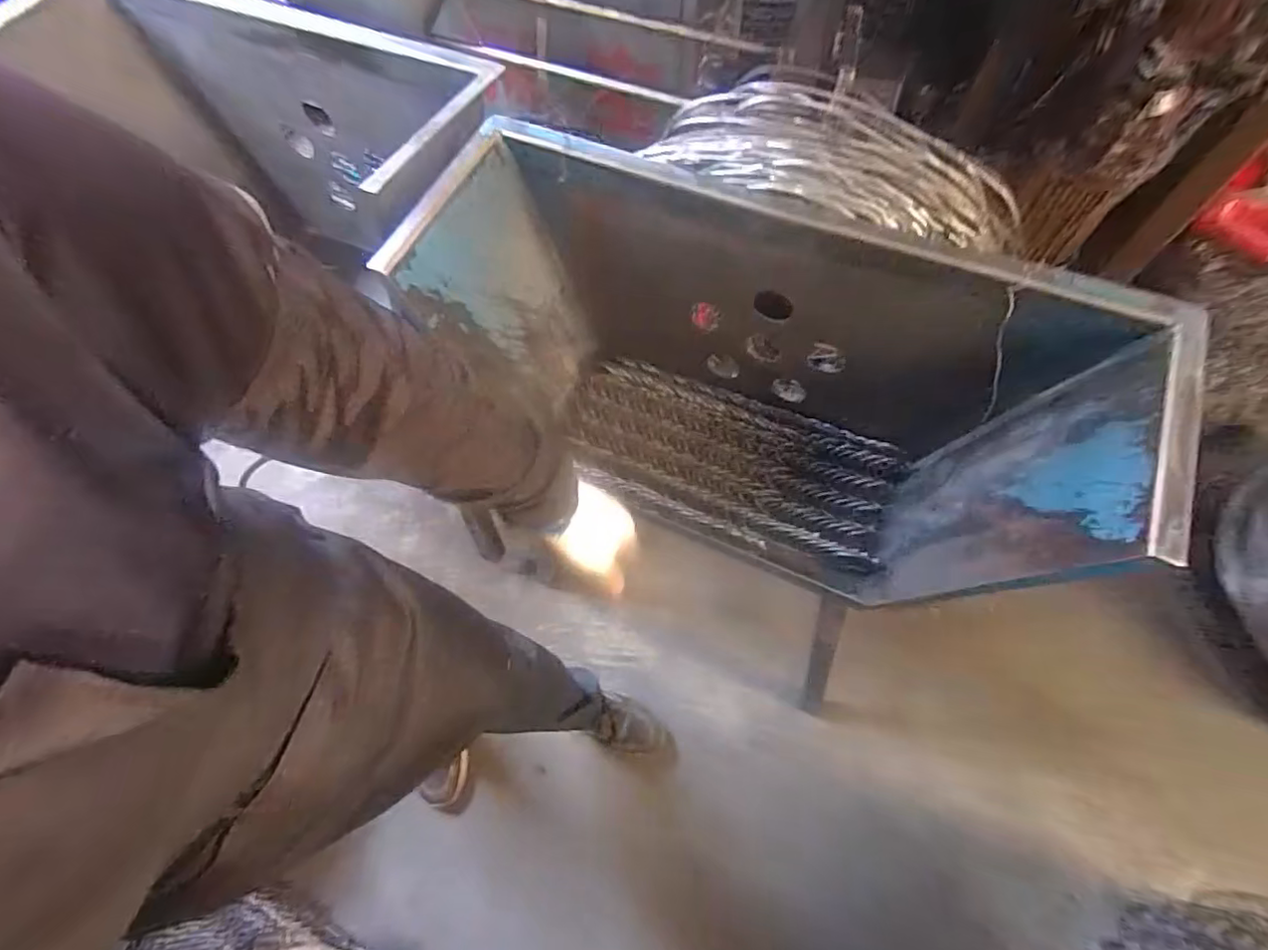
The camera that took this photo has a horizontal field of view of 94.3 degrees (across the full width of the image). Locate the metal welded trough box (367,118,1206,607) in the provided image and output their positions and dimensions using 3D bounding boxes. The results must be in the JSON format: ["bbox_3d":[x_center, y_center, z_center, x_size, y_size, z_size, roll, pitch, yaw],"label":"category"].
[{"bbox_3d":[0.136,-0.096,0.731,0.721,0.398,0.254,23,68,13],"label":"metal welded trough box"}]

